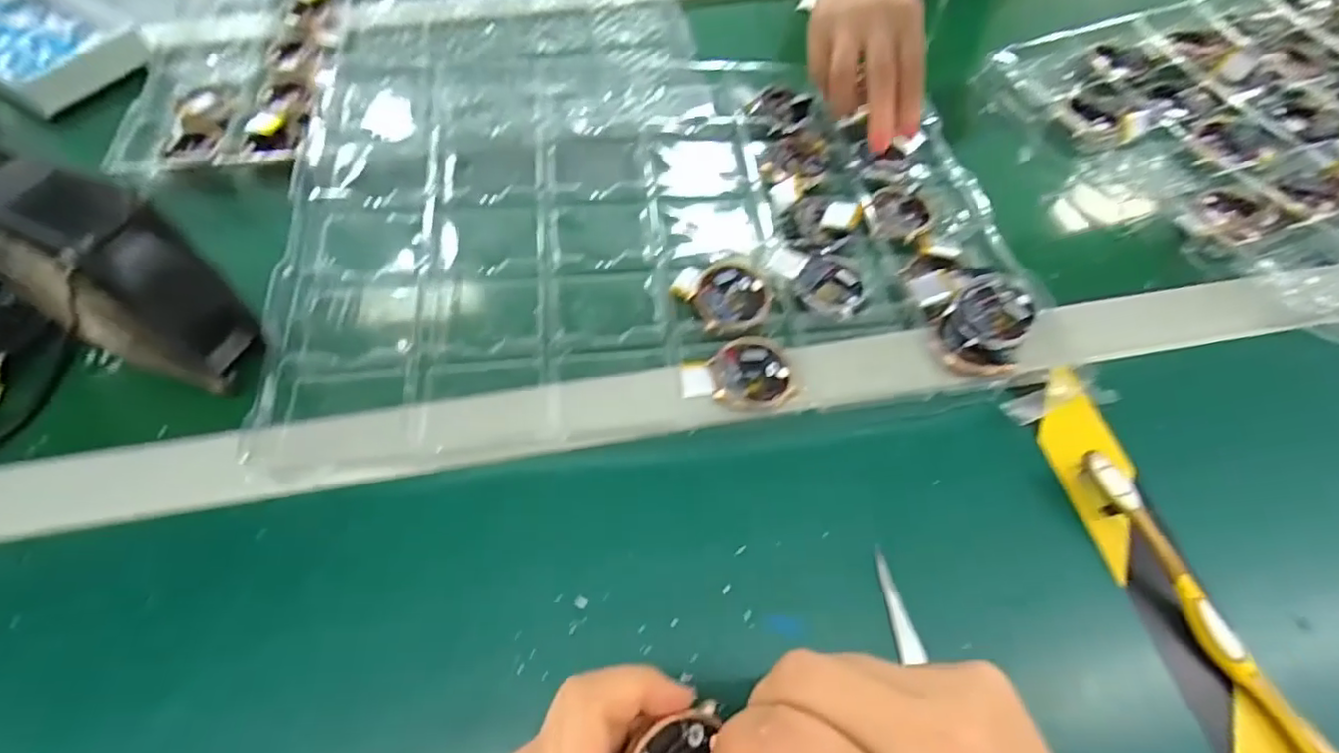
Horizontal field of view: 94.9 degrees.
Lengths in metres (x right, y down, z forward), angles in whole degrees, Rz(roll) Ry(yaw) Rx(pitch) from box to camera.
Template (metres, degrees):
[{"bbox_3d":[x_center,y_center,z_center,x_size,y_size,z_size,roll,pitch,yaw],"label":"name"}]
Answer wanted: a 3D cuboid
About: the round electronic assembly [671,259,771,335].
[{"bbox_3d":[0.032,-0.047,0.368,0.056,0.006,0.054,0,58,0],"label":"round electronic assembly"}]

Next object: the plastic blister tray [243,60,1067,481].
[{"bbox_3d":[-0.015,-0.126,0.412,0.433,0.024,0.349,-7,58,-4],"label":"plastic blister tray"}]

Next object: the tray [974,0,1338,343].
[{"bbox_3d":[0.495,-0.198,0.457,0.398,0.023,0.304,-17,60,-10],"label":"tray"}]

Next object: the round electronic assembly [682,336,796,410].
[{"bbox_3d":[0.038,-0.001,0.341,0.060,0.007,0.043,-7,58,-4],"label":"round electronic assembly"}]

